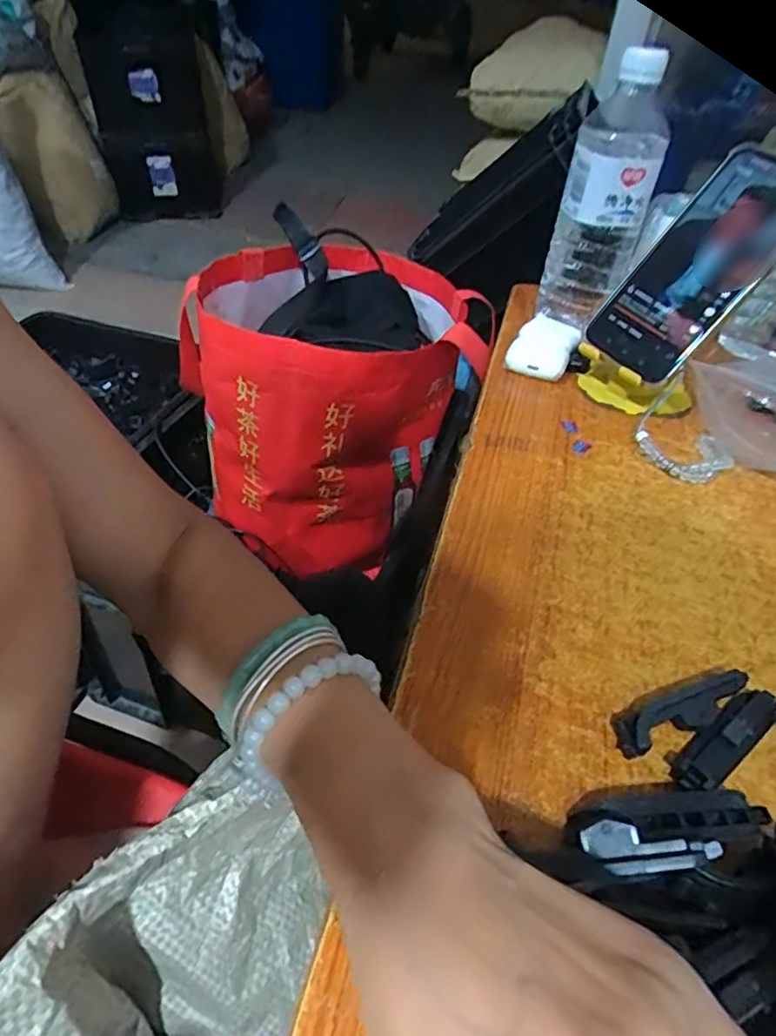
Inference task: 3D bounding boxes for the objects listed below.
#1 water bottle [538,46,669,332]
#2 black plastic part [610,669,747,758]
[{"bbox_3d":[0.172,-0.244,0.484,0.068,0.207,0.072,19,43,13],"label":"water bottle"},{"bbox_3d":[0.134,0.086,0.271,0.074,0.018,0.020,-13,45,-21],"label":"black plastic part"}]

